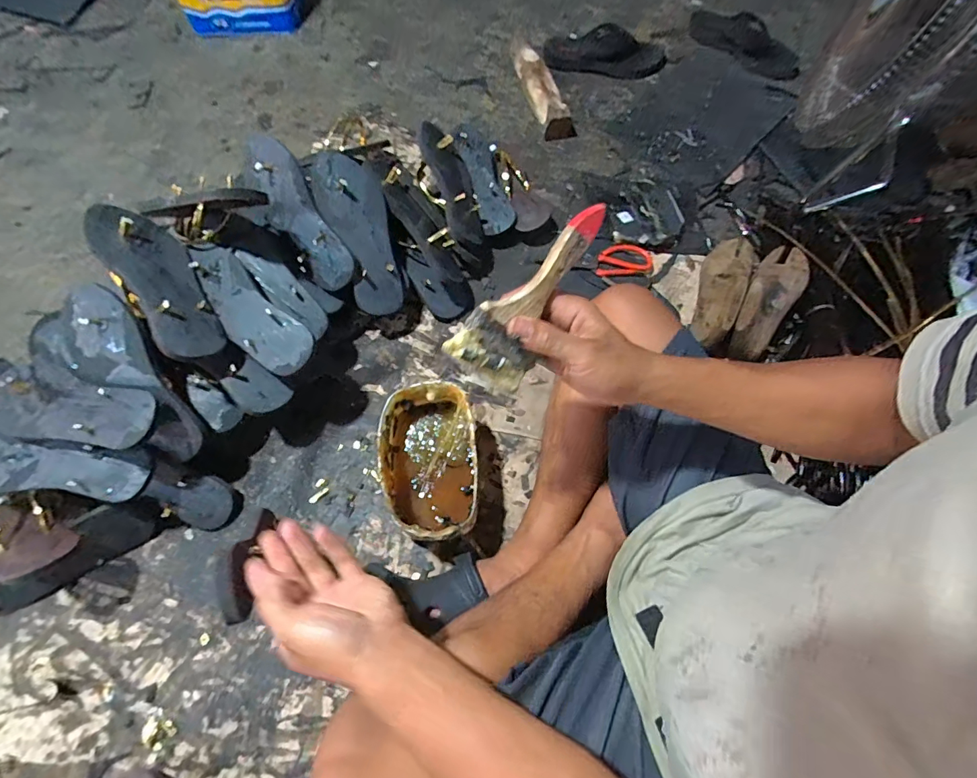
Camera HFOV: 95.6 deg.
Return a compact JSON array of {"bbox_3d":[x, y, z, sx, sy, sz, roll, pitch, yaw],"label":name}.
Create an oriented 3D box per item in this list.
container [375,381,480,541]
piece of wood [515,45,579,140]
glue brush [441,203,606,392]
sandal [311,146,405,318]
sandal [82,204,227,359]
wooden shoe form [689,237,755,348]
[{"bbox_3d":[-0.079,0.104,0.609,0.126,0.109,0.199,-7,68,-6],"label":"container"},{"bbox_3d":[0.111,-0.645,0.943,0.068,0.035,0.282,-15,69,-9],"label":"piece of wood"},{"bbox_3d":[0.041,-0.068,0.358,0.160,0.073,0.022,-47,34,-3],"label":"glue brush"},{"bbox_3d":[-0.190,-0.234,0.670,0.093,0.041,0.241,-20,100,-11],"label":"sandal"},{"bbox_3d":[-0.415,-0.134,0.563,0.229,0.040,0.088,52,42,4],"label":"sandal"},{"bbox_3d":[0.395,-0.185,0.744,0.070,0.077,0.252,30,69,9],"label":"wooden shoe form"}]

